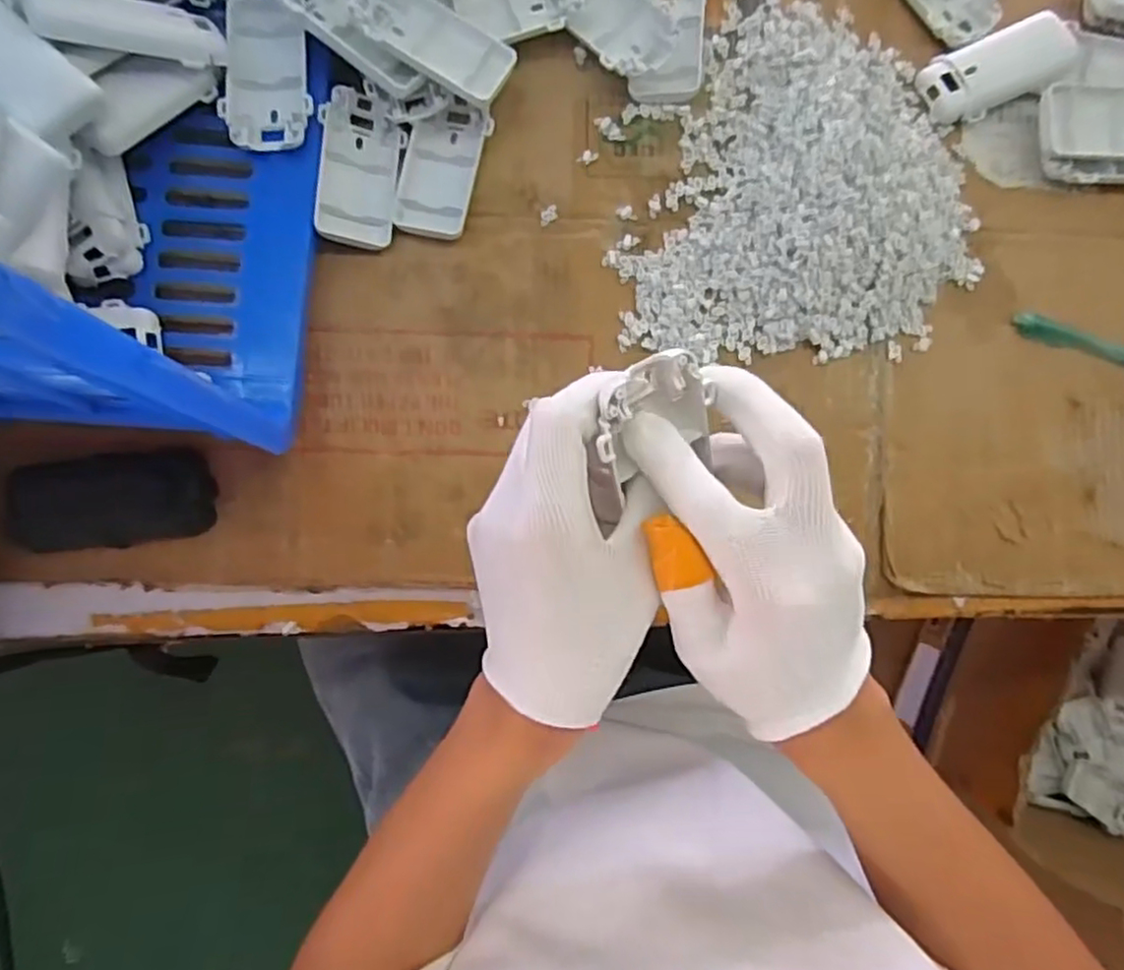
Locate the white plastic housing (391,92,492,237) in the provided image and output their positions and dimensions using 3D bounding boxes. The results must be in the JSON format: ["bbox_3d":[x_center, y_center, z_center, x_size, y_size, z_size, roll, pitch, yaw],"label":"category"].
[{"bbox_3d":[-0.076,-0.201,0.453,0.045,0.013,0.087,14,85,1],"label":"white plastic housing"}]

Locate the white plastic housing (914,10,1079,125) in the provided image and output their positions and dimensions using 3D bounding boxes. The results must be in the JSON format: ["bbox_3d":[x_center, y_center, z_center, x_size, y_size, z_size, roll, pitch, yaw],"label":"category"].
[{"bbox_3d":[0.281,-0.270,0.462,0.089,0.025,0.045,-23,86,-2],"label":"white plastic housing"}]

